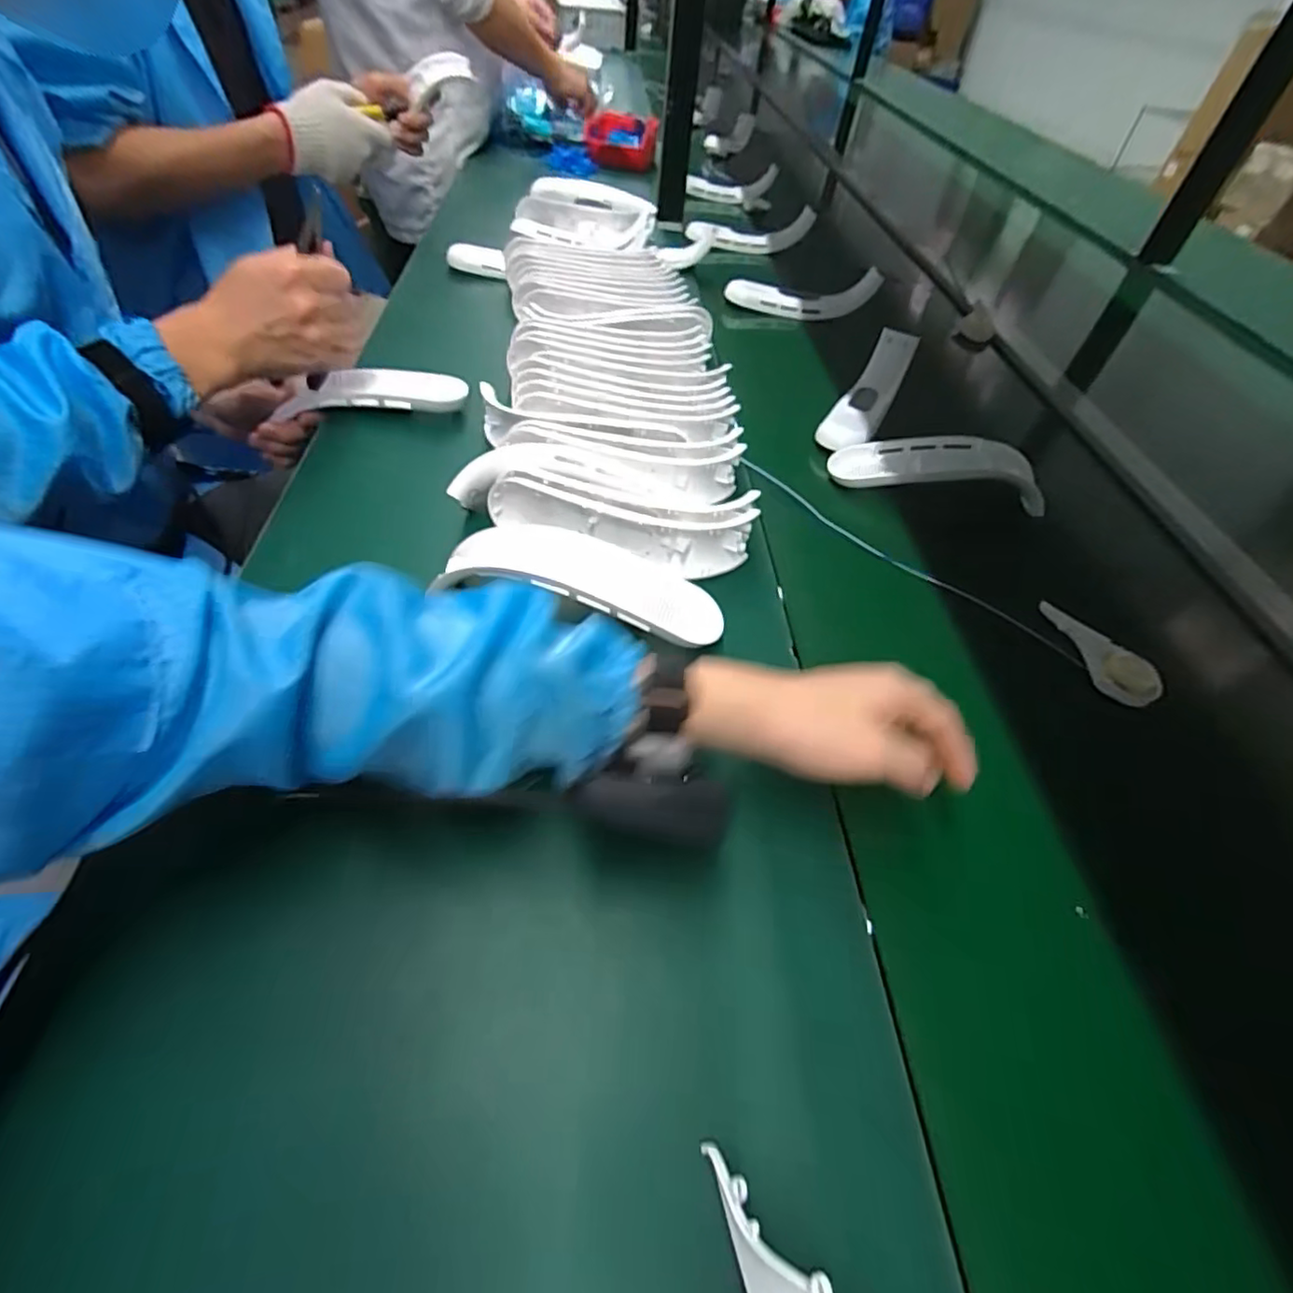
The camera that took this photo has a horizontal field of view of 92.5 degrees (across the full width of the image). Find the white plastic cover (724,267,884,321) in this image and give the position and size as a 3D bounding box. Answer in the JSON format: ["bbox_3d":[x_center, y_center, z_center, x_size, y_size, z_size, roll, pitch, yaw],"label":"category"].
[{"bbox_3d":[0.211,-0.476,0.851,0.204,0.067,0.043,0,51,-6],"label":"white plastic cover"}]

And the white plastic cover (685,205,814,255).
[{"bbox_3d":[0.169,-0.672,1.011,0.209,0.065,0.030,-4,52,-9],"label":"white plastic cover"}]

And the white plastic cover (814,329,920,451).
[{"bbox_3d":[0.237,-0.277,0.655,0.059,0.044,0.188,24,53,14],"label":"white plastic cover"}]

